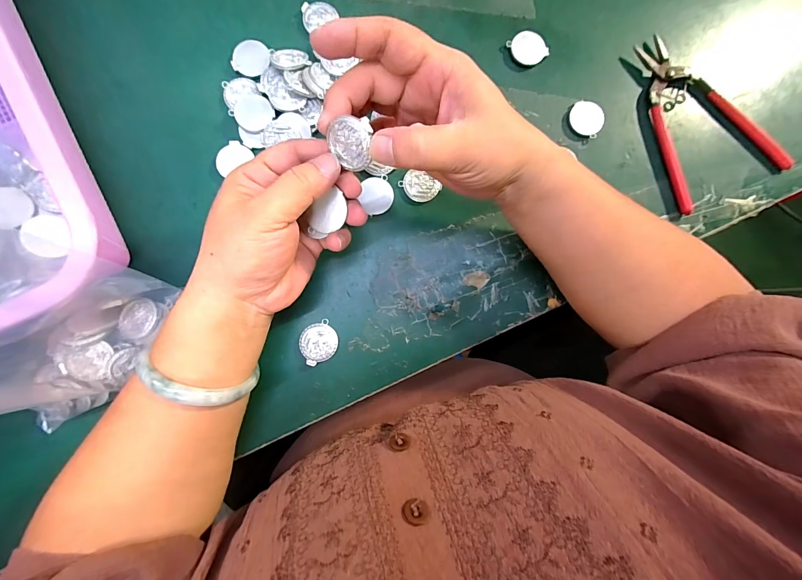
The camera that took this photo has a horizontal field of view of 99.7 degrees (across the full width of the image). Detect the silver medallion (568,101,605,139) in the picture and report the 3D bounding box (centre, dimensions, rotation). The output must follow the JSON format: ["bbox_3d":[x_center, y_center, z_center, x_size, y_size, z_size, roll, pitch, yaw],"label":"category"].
[{"bbox_3d":[0.160,-0.147,0.291,0.028,0.006,0.029,0,87,-4],"label":"silver medallion"}]

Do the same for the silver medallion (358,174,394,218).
[{"bbox_3d":[-0.020,-0.077,0.275,0.026,0.004,0.030,-14,88,-5],"label":"silver medallion"}]

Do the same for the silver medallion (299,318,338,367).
[{"bbox_3d":[-0.064,0.041,0.266,0.029,0.005,0.030,-22,89,-5],"label":"silver medallion"}]

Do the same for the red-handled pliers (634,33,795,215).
[{"bbox_3d":[0.262,-0.155,0.299,0.105,0.010,0.152,-27,89,-5],"label":"red-handled pliers"}]

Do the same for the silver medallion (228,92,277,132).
[{"bbox_3d":[-0.116,-0.140,0.266,0.032,0.004,0.028,29,86,3],"label":"silver medallion"}]

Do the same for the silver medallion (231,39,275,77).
[{"bbox_3d":[-0.120,-0.187,0.274,0.028,0.005,0.030,22,86,-2],"label":"silver medallion"}]

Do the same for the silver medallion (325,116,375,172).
[{"bbox_3d":[-0.026,-0.081,0.187,0.027,0.028,0.004,58,43,-23],"label":"silver medallion"}]

